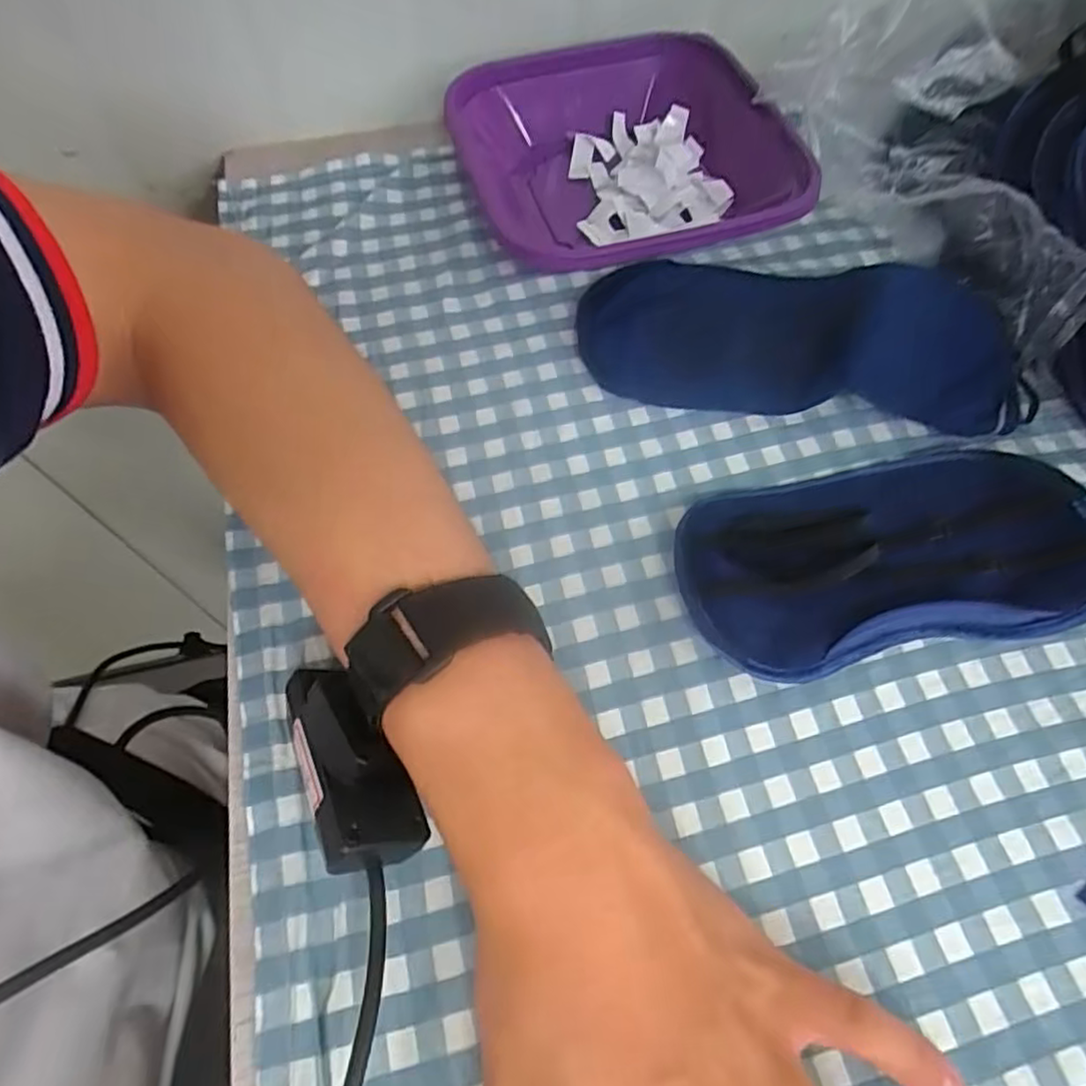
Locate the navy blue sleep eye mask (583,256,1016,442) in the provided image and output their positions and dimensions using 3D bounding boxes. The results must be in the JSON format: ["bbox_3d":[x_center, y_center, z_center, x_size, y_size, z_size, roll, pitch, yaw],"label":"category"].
[{"bbox_3d":[0.127,-0.109,0.347,0.209,0.025,0.094,8,63,6],"label":"navy blue sleep eye mask"}]

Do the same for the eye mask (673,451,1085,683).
[{"bbox_3d":[0.144,0.004,0.288,0.171,0.023,0.091,-9,62,-3],"label":"eye mask"}]

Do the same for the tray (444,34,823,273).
[{"bbox_3d":[0.049,-0.232,0.407,0.175,0.050,0.177,-17,63,-7],"label":"tray"}]

